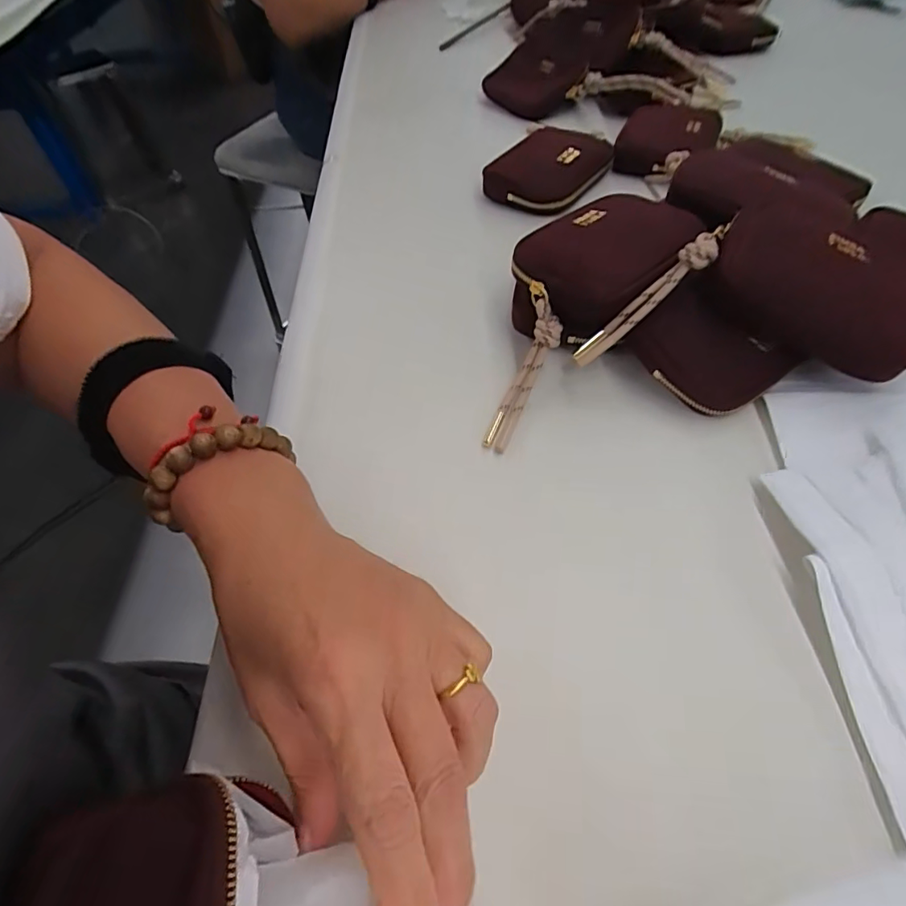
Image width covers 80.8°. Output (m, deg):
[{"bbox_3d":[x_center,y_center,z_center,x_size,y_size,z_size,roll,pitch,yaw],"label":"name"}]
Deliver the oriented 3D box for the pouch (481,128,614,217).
[{"bbox_3d":[0.081,-0.250,0.460,0.085,0.024,0.108,26,59,23],"label":"pouch"}]

